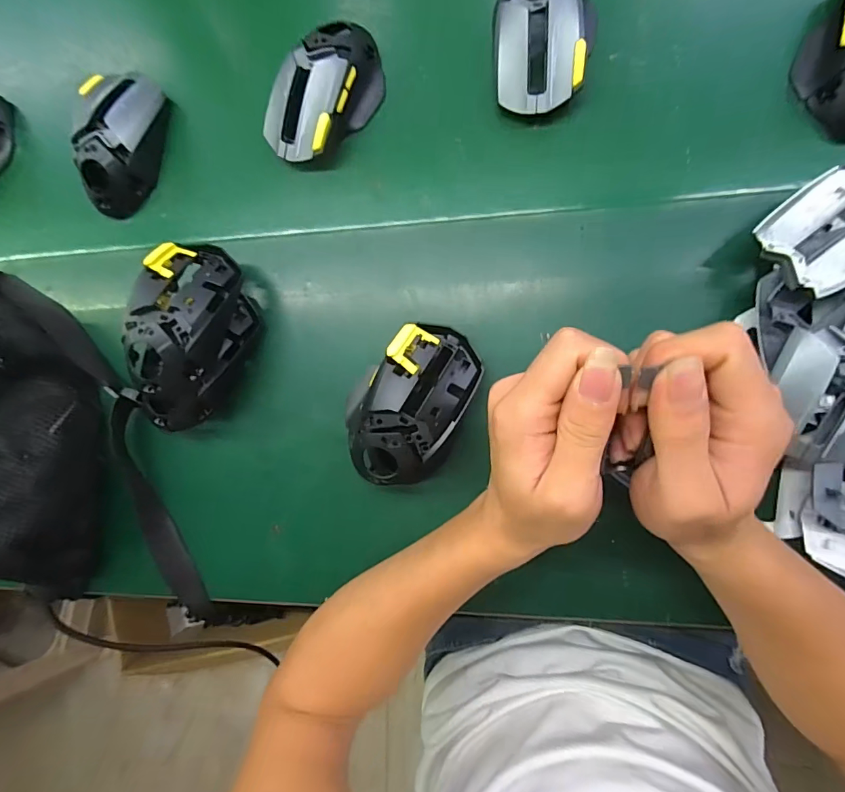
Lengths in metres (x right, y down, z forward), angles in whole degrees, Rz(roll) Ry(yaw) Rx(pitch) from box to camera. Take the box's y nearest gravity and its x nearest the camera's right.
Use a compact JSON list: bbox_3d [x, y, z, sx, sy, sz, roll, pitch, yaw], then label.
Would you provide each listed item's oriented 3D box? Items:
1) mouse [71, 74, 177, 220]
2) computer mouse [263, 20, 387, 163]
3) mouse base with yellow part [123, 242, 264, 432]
[{"bbox_3d":[-0.261,-0.218,0.380,0.060,0.037,0.118,10,90,10],"label":"mouse"},{"bbox_3d":[-0.077,-0.239,0.350,0.067,0.033,0.116,36,95,9],"label":"computer mouse"},{"bbox_3d":[-0.175,-0.043,0.337,0.070,0.069,0.140,15,91,10],"label":"mouse base with yellow part"}]

